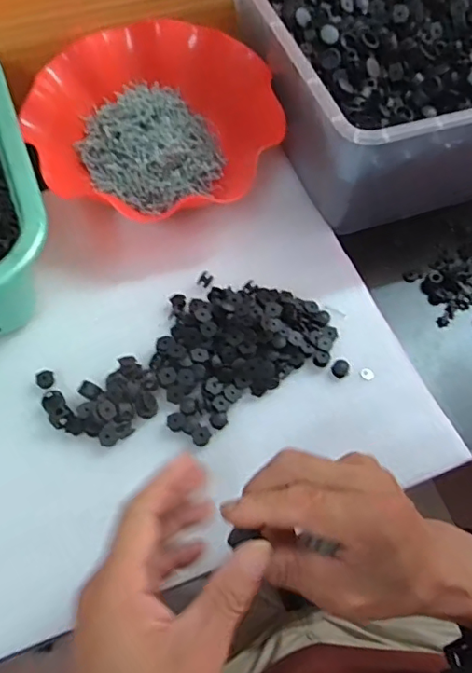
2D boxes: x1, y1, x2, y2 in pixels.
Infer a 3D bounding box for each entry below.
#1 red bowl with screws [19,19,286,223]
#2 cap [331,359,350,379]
[{"bbox_3d":[-0.076,-0.198,0.518,0.230,0.076,0.210,2,61,-1],"label":"red bowl with screws"},{"bbox_3d":[0.084,0.025,0.438,0.013,0.007,0.014,1,61,-2],"label":"cap"}]

